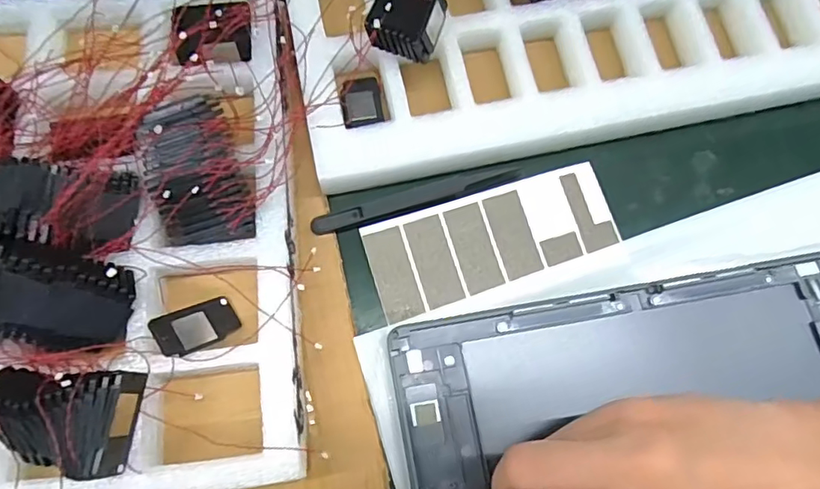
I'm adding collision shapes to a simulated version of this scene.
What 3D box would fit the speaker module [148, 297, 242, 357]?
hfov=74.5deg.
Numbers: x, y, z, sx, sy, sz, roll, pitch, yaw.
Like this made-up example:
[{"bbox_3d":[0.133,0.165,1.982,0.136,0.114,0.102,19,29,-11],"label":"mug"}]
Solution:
[{"bbox_3d":[-0.095,0.037,0.245,0.020,0.005,0.039,51,34,12],"label":"speaker module"}]

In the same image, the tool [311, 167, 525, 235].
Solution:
[{"bbox_3d":[0.005,-0.025,0.283,0.112,0.004,0.011,-17,74,-7],"label":"tool"}]

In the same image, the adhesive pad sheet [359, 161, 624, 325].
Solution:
[{"bbox_3d":[0.043,-0.004,0.280,0.128,0.006,0.049,-19,74,-7],"label":"adhesive pad sheet"}]

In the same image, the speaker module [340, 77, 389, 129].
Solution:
[{"bbox_3d":[-0.026,-0.079,0.298,0.024,0.005,0.030,-14,74,-6],"label":"speaker module"}]

